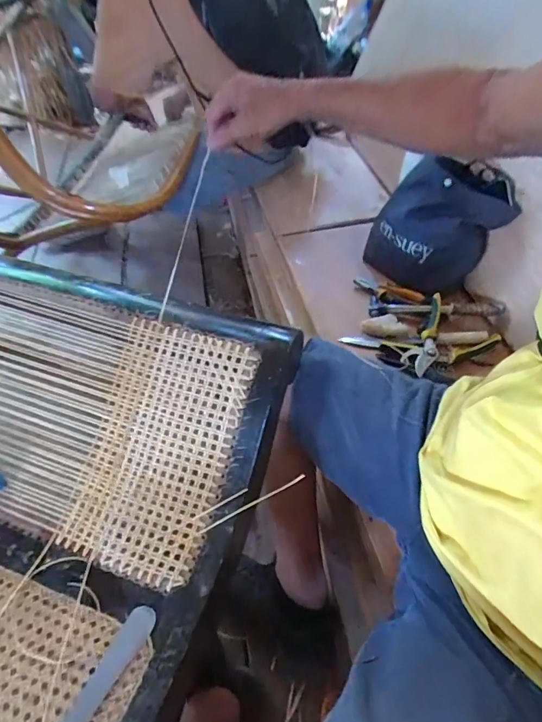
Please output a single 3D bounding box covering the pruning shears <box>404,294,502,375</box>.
[{"bbox_3d":[0.310,-0.028,0.746,0.130,0.051,0.162,29,56,25],"label":"pruning shears"}]

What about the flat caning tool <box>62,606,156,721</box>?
[{"bbox_3d":[-0.181,0.336,0.424,0.027,0.004,0.183,23,53,21],"label":"flat caning tool"}]

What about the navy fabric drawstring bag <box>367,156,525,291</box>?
[{"bbox_3d":[0.330,-0.271,0.850,0.196,0.195,0.176,-20,51,-15],"label":"navy fabric drawstring bag"}]

